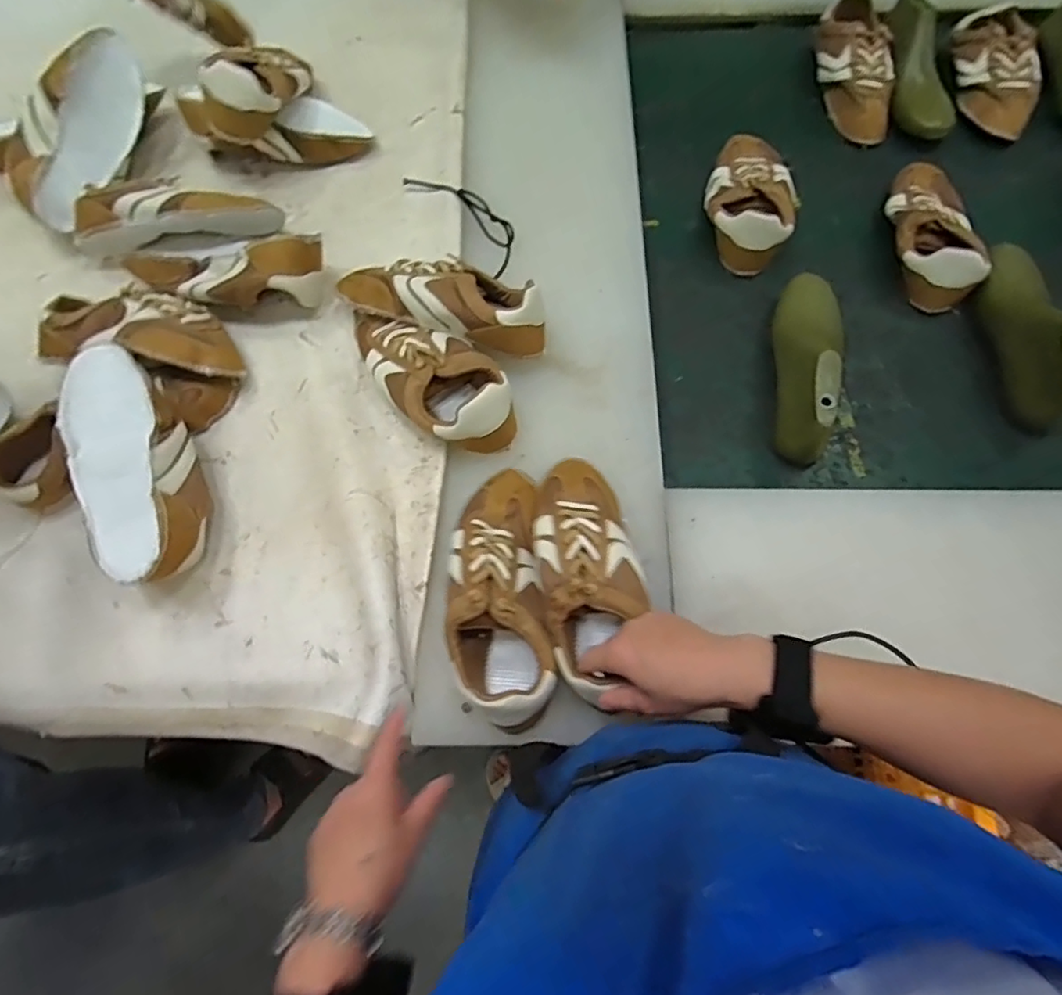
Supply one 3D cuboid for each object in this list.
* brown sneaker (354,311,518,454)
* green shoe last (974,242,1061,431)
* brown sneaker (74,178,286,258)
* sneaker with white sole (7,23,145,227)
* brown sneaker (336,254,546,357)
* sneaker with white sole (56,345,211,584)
[{"bbox_3d":[-0.105,-0.134,0.616,0.103,0.069,0.208,-36,72,-12],"label":"brown sneaker"},{"bbox_3d":[0.578,-0.202,0.678,0.070,0.088,0.244,2,69,2],"label":"green shoe last"},{"bbox_3d":[-0.428,-0.350,0.714,0.245,0.068,0.083,-2,69,1],"label":"brown sneaker"},{"bbox_3d":[-0.554,-0.453,0.721,0.085,0.079,0.249,21,85,9],"label":"sneaker with white sole"},{"bbox_3d":[-0.097,-0.216,0.642,0.234,0.080,0.093,16,70,8],"label":"brown sneaker"},{"bbox_3d":[-0.384,-0.029,0.576,0.095,0.085,0.247,-24,70,-8],"label":"sneaker with white sole"}]

